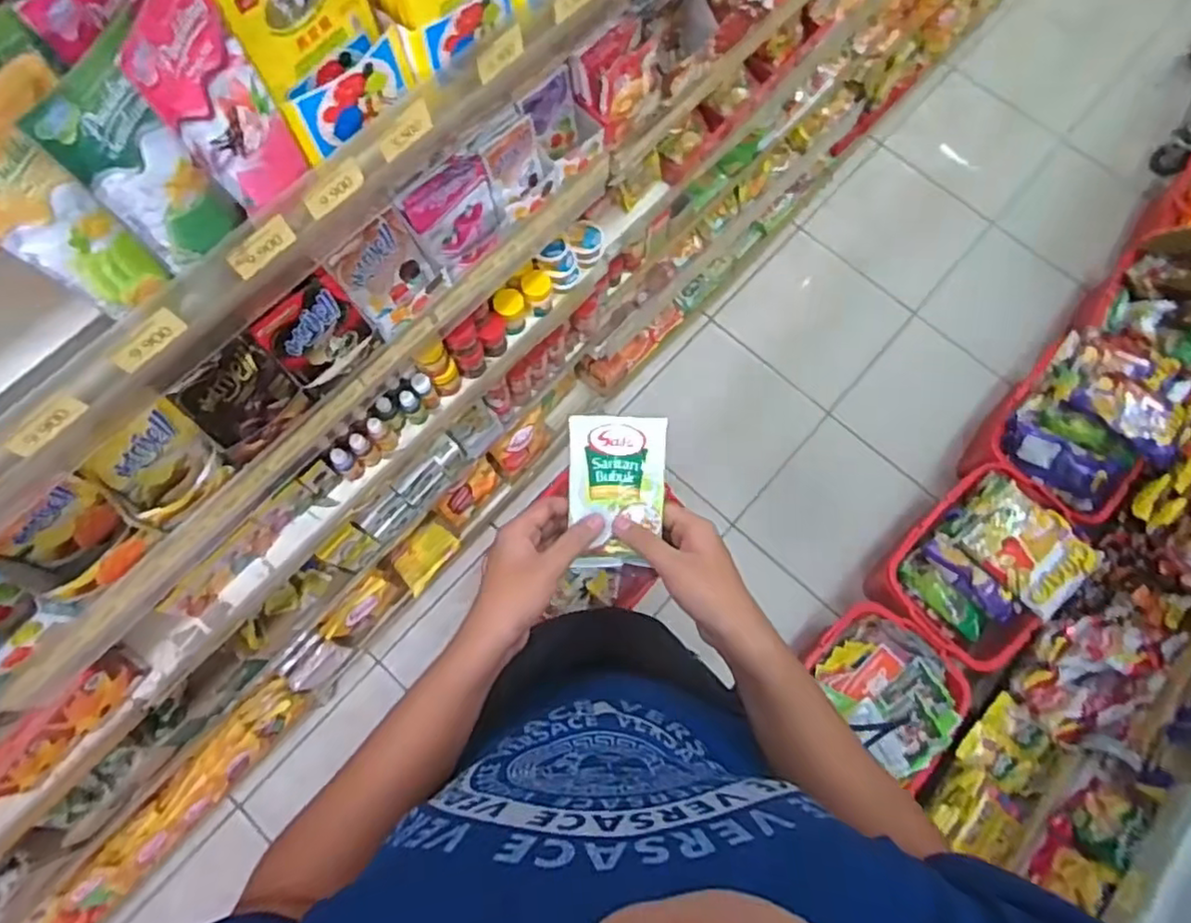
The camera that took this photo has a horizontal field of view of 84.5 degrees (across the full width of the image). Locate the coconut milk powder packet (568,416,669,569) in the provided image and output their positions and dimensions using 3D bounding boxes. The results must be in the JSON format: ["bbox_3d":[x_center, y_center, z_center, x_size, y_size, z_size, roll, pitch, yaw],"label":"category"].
[{"bbox_3d":[0.018,0.024,0.522,0.076,0.011,0.119,1,86,-5],"label":"coconut milk powder packet"}]

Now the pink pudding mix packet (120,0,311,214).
[{"bbox_3d":[-0.243,-0.230,0.426,0.013,0.137,0.083,14,66,13],"label":"pink pudding mix packet"}]

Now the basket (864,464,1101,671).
[{"bbox_3d":[0.861,0.226,1.461,0.312,0.282,0.413,37,76,9],"label":"basket"}]

